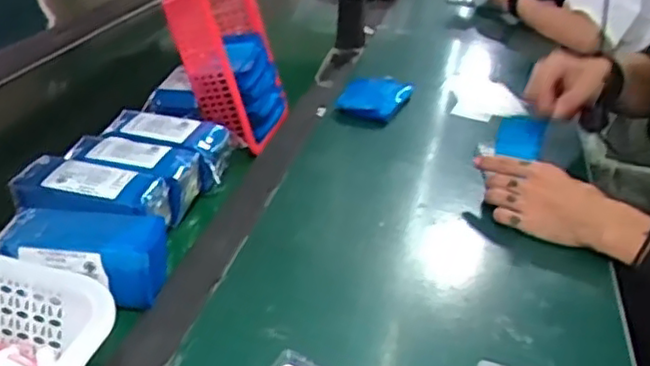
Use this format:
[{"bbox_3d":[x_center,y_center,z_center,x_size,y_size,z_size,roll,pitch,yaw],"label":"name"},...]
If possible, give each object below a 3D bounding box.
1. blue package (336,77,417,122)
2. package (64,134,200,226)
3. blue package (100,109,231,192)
[{"bbox_3d":[0.067,-0.125,0.949,0.092,0.025,0.113,12,30,15],"label":"blue package"},{"bbox_3d":[-0.196,-0.008,0.674,0.133,0.050,0.064,8,29,7],"label":"package"},{"bbox_3d":[-0.168,-0.040,0.721,0.134,0.050,0.072,9,29,9],"label":"blue package"}]

